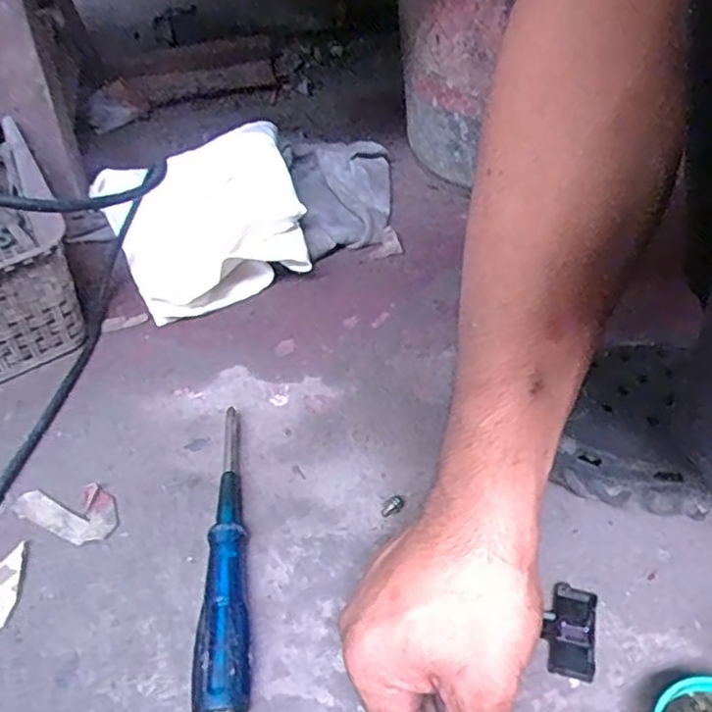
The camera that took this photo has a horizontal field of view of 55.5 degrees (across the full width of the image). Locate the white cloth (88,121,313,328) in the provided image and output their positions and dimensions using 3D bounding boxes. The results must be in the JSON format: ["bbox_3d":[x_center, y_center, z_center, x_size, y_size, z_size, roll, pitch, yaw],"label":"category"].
[{"bbox_3d":[-0.137,-0.131,0.598,0.170,0.073,0.209,-14,46,-10],"label":"white cloth"}]

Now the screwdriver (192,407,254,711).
[{"bbox_3d":[-0.071,0.107,0.386,0.026,0.029,0.190,-6,45,-2],"label":"screwdriver"}]

